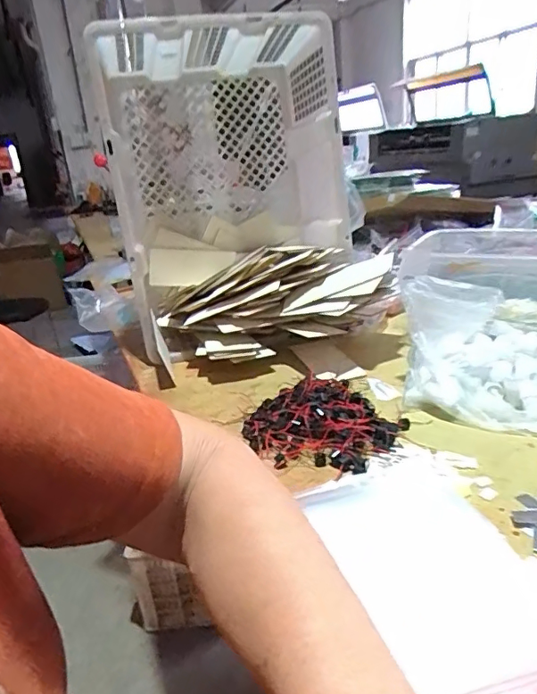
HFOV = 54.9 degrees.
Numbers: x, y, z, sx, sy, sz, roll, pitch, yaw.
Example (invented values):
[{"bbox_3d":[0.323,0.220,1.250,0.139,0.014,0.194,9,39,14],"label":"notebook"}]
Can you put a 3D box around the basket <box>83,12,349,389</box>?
[{"bbox_3d":[-0.074,-0.312,0.873,0.356,0.389,0.259,-10,21,-8],"label":"basket"}]

